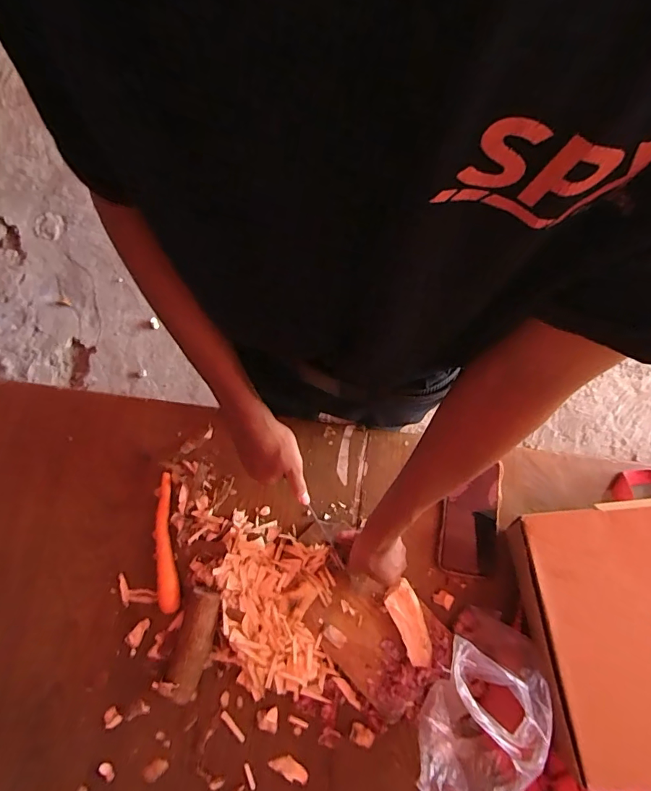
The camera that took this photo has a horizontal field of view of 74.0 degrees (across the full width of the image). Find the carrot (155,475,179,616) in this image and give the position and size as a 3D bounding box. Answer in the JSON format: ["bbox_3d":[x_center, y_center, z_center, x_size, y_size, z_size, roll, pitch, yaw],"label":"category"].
[{"bbox_3d":[-0.221,0.202,0.602,0.023,0.027,0.180,-10,77,1],"label":"carrot"}]

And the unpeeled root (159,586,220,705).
[{"bbox_3d":[-0.175,0.324,0.572,0.050,0.049,0.131,16,79,6],"label":"unpeeled root"}]

